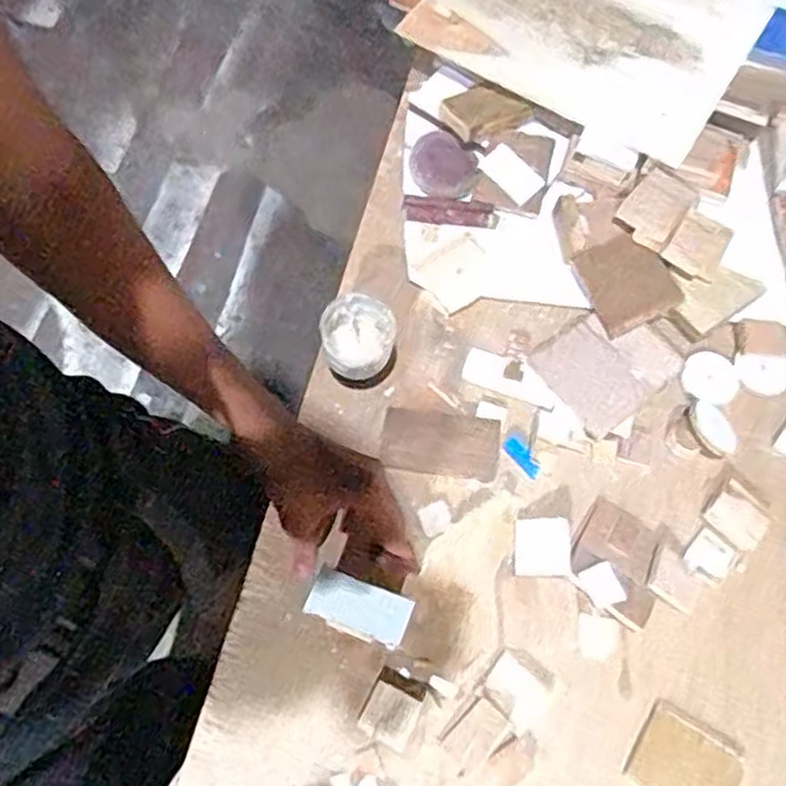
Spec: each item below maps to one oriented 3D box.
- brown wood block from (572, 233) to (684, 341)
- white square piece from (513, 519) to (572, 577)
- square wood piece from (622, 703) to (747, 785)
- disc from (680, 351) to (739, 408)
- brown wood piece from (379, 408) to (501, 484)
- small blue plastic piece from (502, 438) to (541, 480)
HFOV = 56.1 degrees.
[{"bbox_3d":[0.240,-0.114,0.758,0.084,0.017,0.092,-25,71,-11],"label":"brown wood block"},{"bbox_3d":[0.133,0.138,0.657,0.049,0.004,0.049,-3,76,14],"label":"white square piece"},{"bbox_3d":[0.241,0.309,0.606,0.084,0.006,0.068,31,70,10],"label":"square wood piece"},{"bbox_3d":[0.321,-0.015,0.746,0.056,0.006,0.057,1,68,-2],"label":"disc"},{"bbox_3d":[0.045,0.049,0.703,0.109,0.013,0.058,8,68,2],"label":"brown wood piece"},{"bbox_3d":[0.123,0.062,0.703,0.014,0.008,0.044,-37,74,-15],"label":"small blue plastic piece"}]

